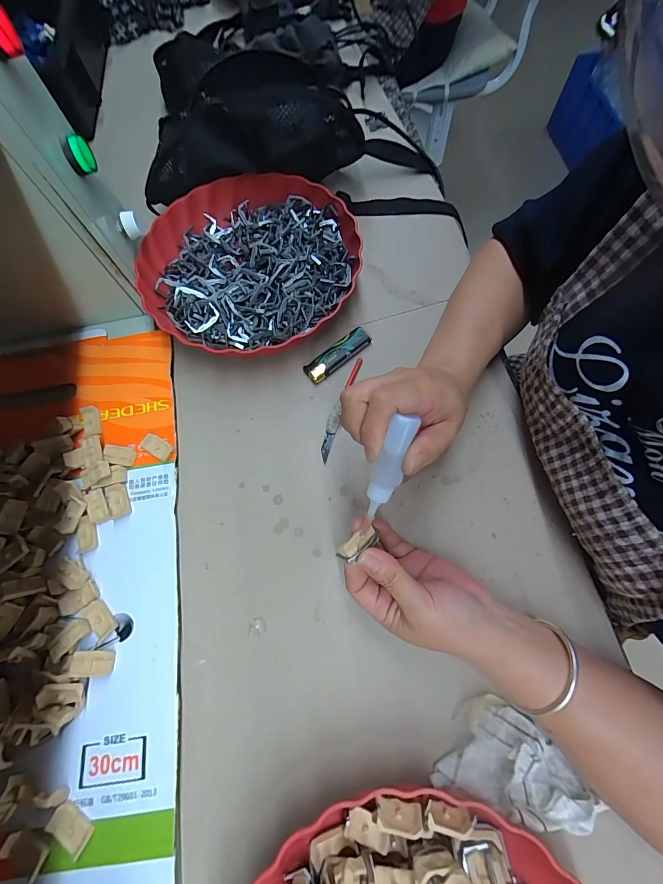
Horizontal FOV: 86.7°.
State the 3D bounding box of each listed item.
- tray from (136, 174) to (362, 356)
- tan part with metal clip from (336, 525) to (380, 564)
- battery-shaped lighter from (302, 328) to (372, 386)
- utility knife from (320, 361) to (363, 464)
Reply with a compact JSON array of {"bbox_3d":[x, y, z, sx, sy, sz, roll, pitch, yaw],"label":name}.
[{"bbox_3d":[-0.094,-0.197,0.397,0.229,0.053,0.228,21,71,7],"label":"tray"},{"bbox_3d":[0.019,0.075,0.260,0.032,0.010,0.014,-30,72,-17],"label":"tan part with metal clip"},{"bbox_3d":[0.007,-0.095,0.383,0.080,0.013,0.023,-37,74,-13],"label":"battery-shaped lighter"},{"bbox_3d":[0.009,-0.037,0.367,0.012,0.011,0.120,18,70,6],"label":"utility knife"}]

